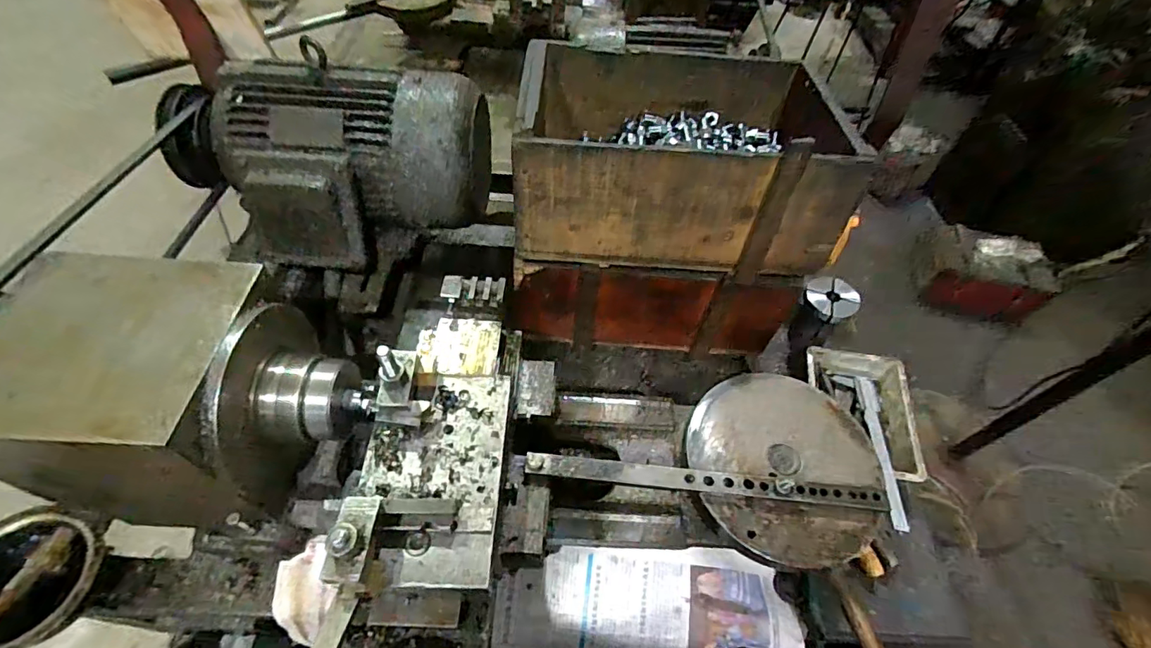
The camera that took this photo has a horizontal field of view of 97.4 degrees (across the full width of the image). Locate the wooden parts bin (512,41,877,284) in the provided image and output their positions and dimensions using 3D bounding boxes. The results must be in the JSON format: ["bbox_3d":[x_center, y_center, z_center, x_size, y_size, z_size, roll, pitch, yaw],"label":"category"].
[{"bbox_3d":[0.119,-0.211,0.603,0.346,0.147,0.261,4,53,0],"label":"wooden parts bin"}]

